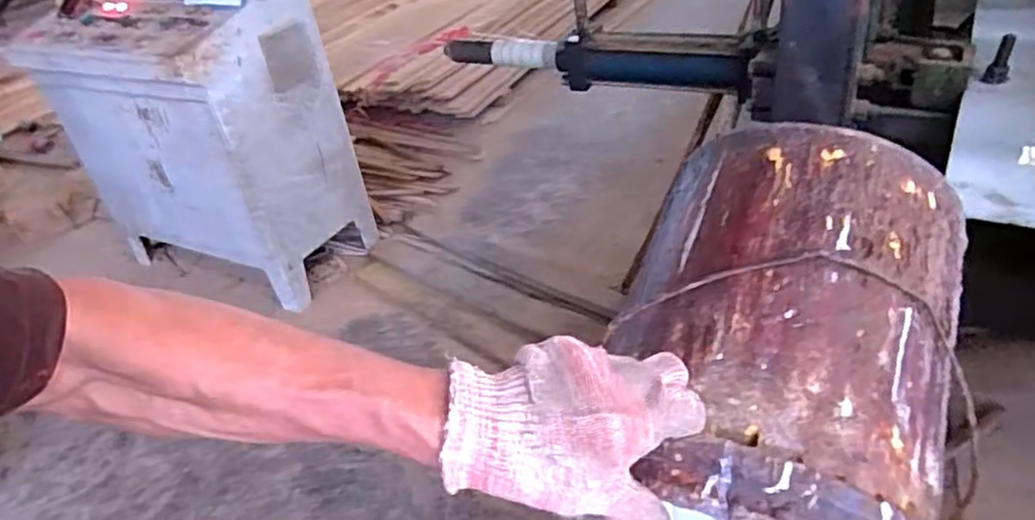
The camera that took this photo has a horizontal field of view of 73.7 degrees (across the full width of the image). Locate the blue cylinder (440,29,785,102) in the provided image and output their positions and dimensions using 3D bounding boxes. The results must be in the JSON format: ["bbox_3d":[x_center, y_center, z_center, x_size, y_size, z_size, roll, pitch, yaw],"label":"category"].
[{"bbox_3d":[0.127,-0.349,1.162,0.606,0.085,0.099,17,43,32],"label":"blue cylinder"}]

